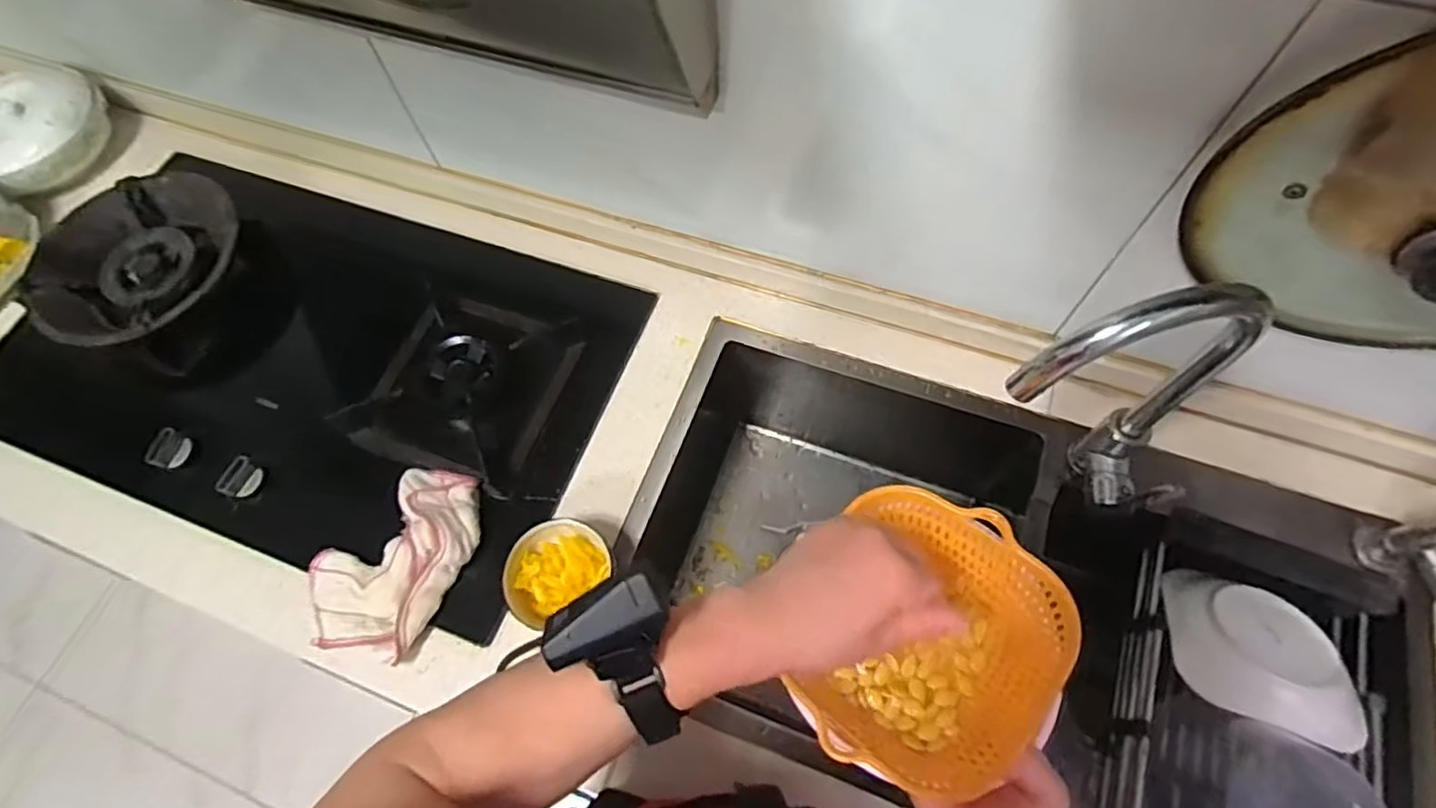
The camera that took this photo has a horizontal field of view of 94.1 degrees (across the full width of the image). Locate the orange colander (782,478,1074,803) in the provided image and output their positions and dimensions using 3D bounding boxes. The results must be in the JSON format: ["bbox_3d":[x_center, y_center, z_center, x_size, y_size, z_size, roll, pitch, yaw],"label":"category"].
[{"bbox_3d":[0.139,0.154,0.433,0.141,0.068,0.167,21,68,11],"label":"orange colander"}]

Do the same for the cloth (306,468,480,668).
[{"bbox_3d":[-0.315,0.150,0.669,0.123,0.048,0.188,24,68,13],"label":"cloth"}]

